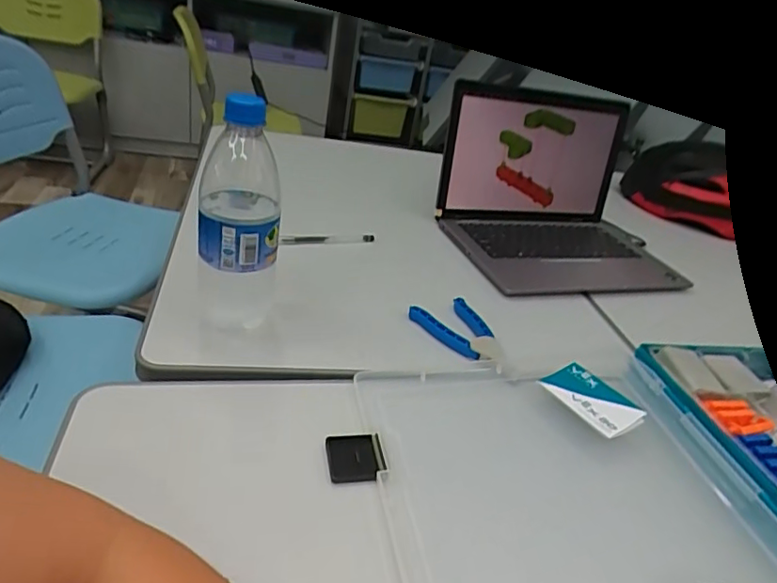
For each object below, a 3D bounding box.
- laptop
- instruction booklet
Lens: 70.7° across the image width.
[{"bbox_3d":[0.226,-0.132,0.690,0.288,0.193,0.183,0,33,-18],"label":"laptop"},{"bbox_3d":[0.169,0.089,0.456,0.046,0.011,0.078,-21,38,-28],"label":"instruction booklet"}]

